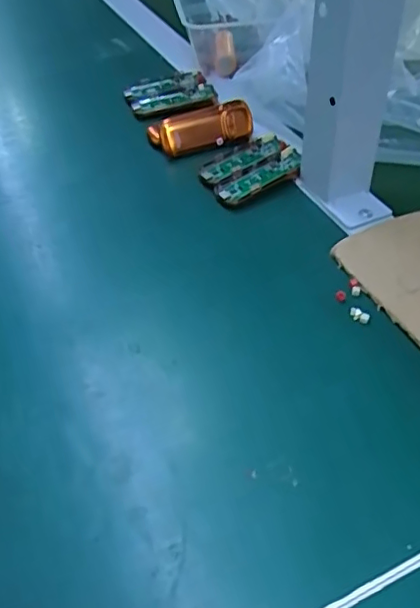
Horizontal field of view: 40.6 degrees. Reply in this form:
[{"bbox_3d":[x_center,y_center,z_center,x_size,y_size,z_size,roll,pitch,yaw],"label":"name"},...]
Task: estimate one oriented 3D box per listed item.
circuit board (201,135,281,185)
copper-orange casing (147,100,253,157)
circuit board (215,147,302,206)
[{"bbox_3d":[0.027,-0.122,0.477,0.081,0.004,0.028,-28,52,-20],"label":"circuit board"},{"bbox_3d":[-0.005,-0.153,0.493,0.090,0.019,0.039,-12,48,-6],"label":"copper-orange casing"},{"bbox_3d":[0.041,-0.103,0.456,0.082,0.009,0.022,-29,52,-20],"label":"circuit board"}]

